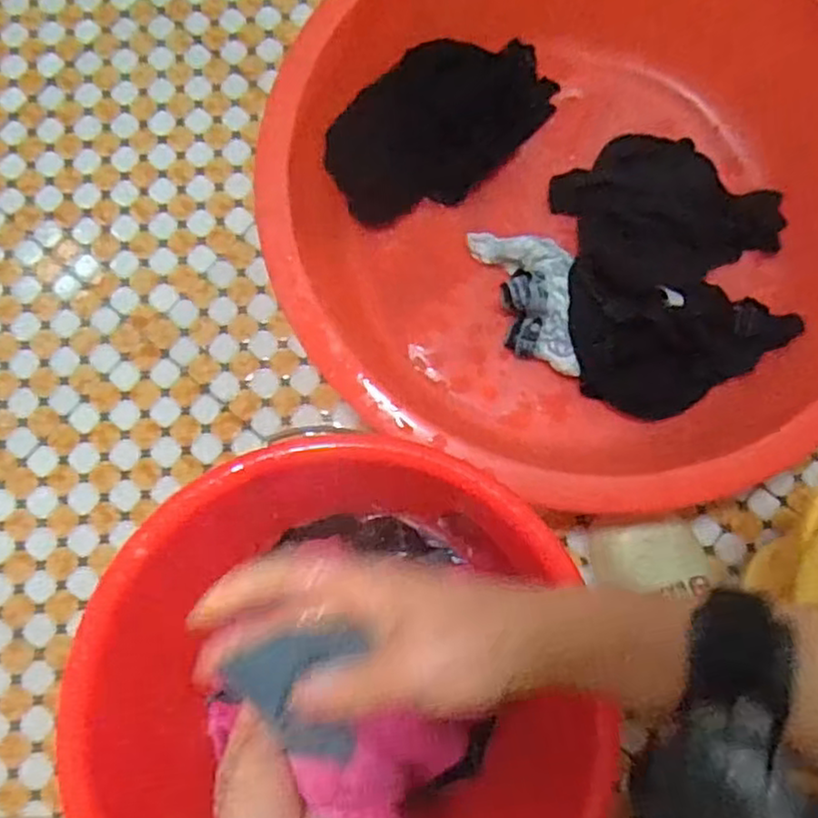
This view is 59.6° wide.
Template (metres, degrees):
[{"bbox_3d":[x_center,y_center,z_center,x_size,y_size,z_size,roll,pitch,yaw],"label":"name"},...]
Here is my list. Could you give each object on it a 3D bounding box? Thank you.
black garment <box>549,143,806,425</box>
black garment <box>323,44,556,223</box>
[{"bbox_3d":[0.271,-0.139,0.716,0.228,0.059,0.286,-1,77,-1],"label":"black garment"},{"bbox_3d":[0.033,-0.306,0.764,0.267,0.046,0.147,-37,114,-3],"label":"black garment"}]

